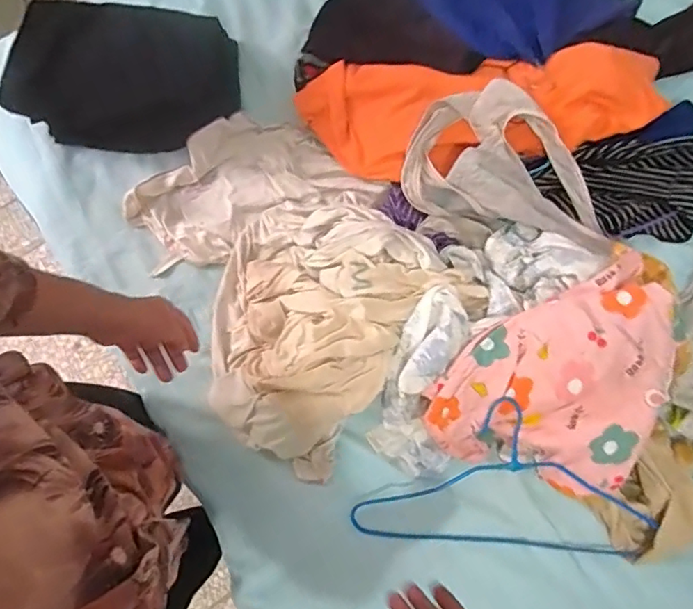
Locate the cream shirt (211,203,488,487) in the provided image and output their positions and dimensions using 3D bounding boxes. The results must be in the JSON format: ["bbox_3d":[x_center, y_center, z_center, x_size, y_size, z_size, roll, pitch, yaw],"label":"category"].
[{"bbox_3d":[-0.046,0.023,0.735,0.328,0.086,0.344,37,79,8],"label":"cream shirt"}]

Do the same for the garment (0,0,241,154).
[{"bbox_3d":[-0.334,-0.338,0.822,0.332,0.049,0.204,4,106,-3],"label":"garment"}]

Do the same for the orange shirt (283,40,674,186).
[{"bbox_3d":[0.189,-0.285,0.801,0.525,0.090,0.193,1,77,0],"label":"orange shirt"}]

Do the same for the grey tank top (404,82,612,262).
[{"bbox_3d":[0.234,-0.196,0.768,0.296,0.081,0.225,16,77,4],"label":"grey tank top"}]

